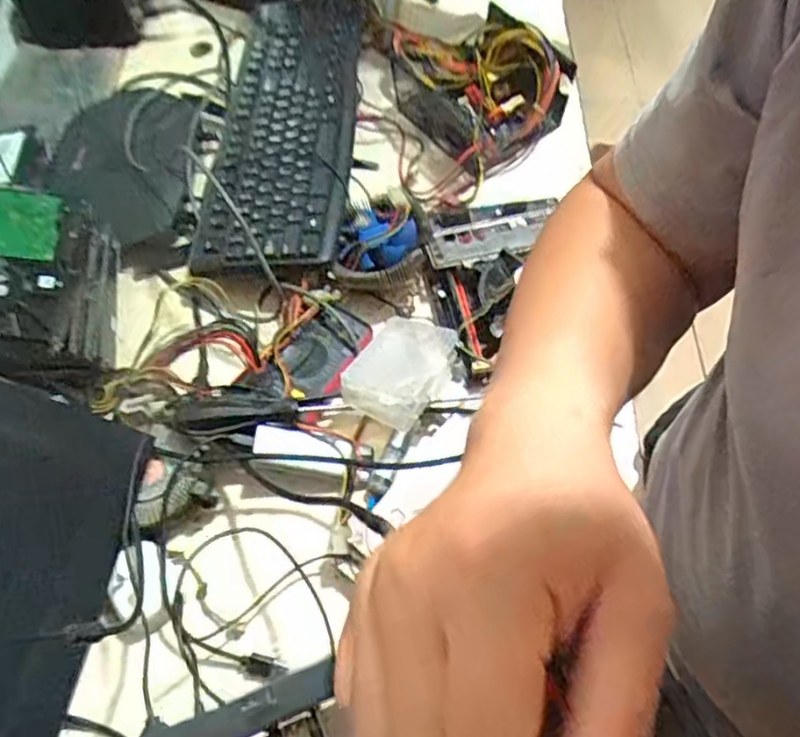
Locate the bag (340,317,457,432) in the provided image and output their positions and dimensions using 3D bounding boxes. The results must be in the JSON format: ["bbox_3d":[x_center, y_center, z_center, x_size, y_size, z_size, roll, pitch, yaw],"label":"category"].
[{"bbox_3d":[0.002,-0.003,0.630,0.078,0.046,0.116,28,64,15],"label":"bag"}]

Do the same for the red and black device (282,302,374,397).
[{"bbox_3d":[-0.076,-0.019,0.658,0.062,0.025,0.096,26,64,14],"label":"red and black device"}]

